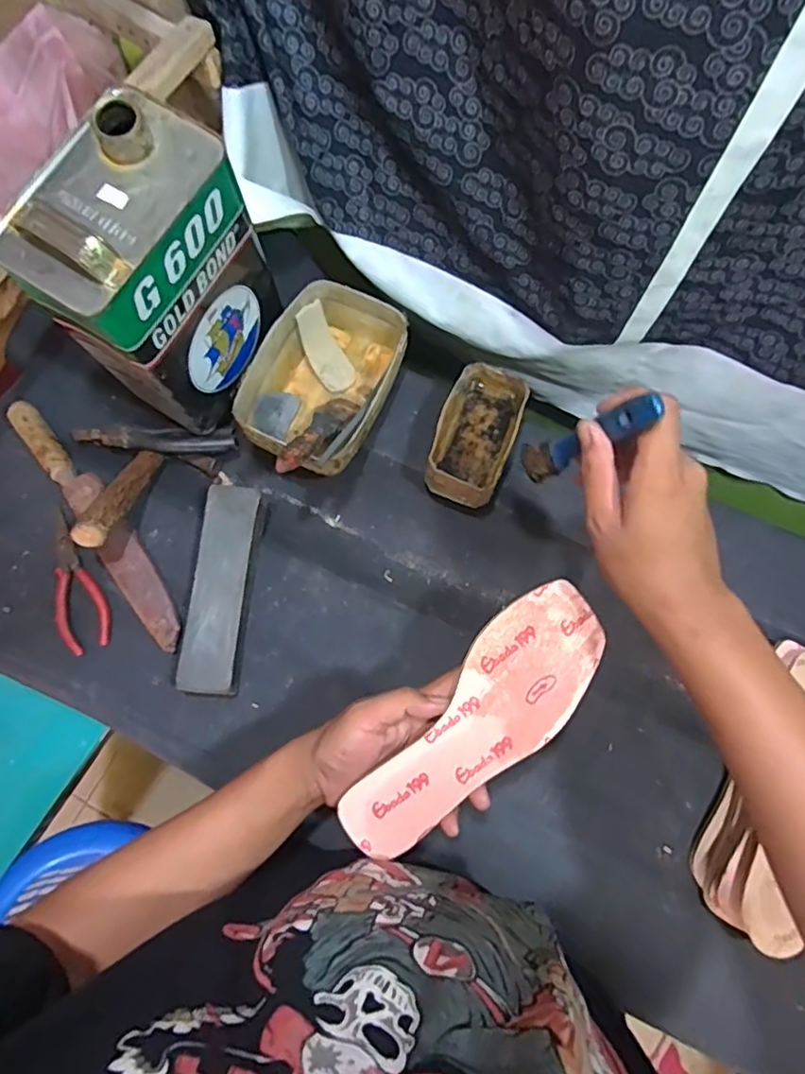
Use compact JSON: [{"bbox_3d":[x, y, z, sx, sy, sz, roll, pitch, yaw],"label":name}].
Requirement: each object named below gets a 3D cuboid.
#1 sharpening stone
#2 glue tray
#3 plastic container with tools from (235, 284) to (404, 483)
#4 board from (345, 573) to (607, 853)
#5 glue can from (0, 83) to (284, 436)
[{"bbox_3d":[-0.172,0.049,0.585,0.053,0.039,0.194,4,73,0],"label":"sharpening stone"},{"bbox_3d":[0.073,-0.100,0.605,0.073,0.052,0.131,20,74,5],"label":"glue tray"},{"bbox_3d":[-0.081,-0.150,0.611,0.127,0.090,0.213,25,75,6],"label":"plastic container with tools"},{"bbox_3d":[0.058,0.140,0.446,0.082,0.010,0.237,39,87,4],"label":"board"},{"bbox_3d":[-0.209,-0.218,0.530,0.106,0.231,0.168,33,76,8],"label":"glue can"}]

